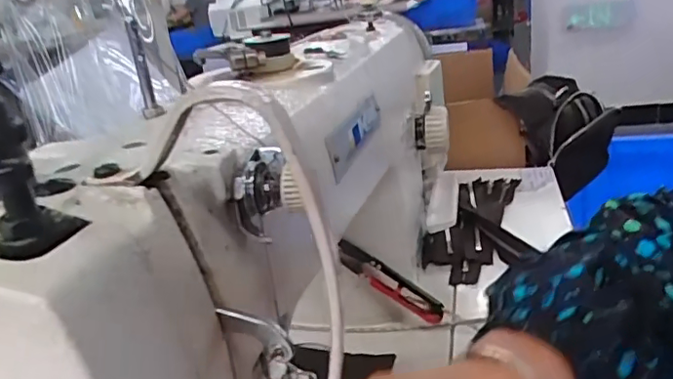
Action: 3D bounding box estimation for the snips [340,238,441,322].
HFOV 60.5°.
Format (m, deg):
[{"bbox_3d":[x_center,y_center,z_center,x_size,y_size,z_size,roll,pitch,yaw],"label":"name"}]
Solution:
[{"bbox_3d":[0.039,0.071,0.435,0.094,0.022,0.011,35,24,-4],"label":"snips"}]

